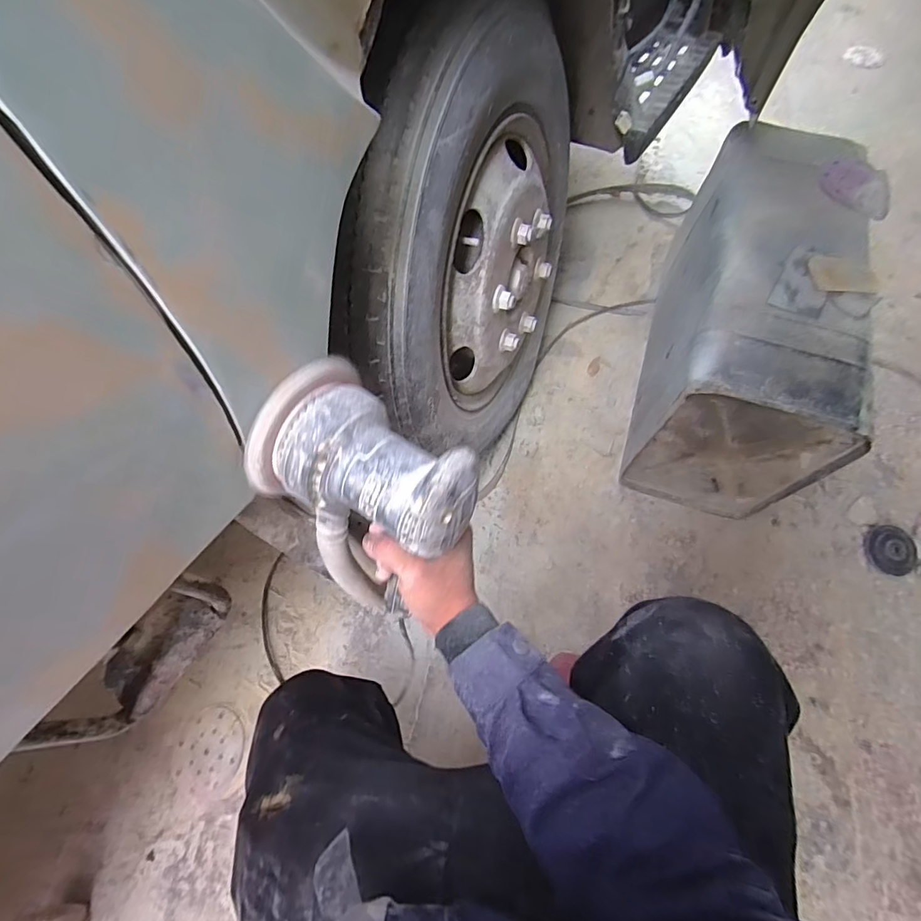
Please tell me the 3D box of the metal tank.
[{"bbox_3d":[0.538,-0.270,0.911,0.267,0.349,0.629,17,66,8],"label":"metal tank"}]

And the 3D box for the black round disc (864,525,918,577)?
[{"bbox_3d":[0.826,0.172,0.918,0.093,0.025,0.093,0,65,0],"label":"black round disc"}]

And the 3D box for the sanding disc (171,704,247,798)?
[{"bbox_3d":[-0.453,0.525,0.867,0.139,0.009,0.141,-7,61,13],"label":"sanding disc"}]

